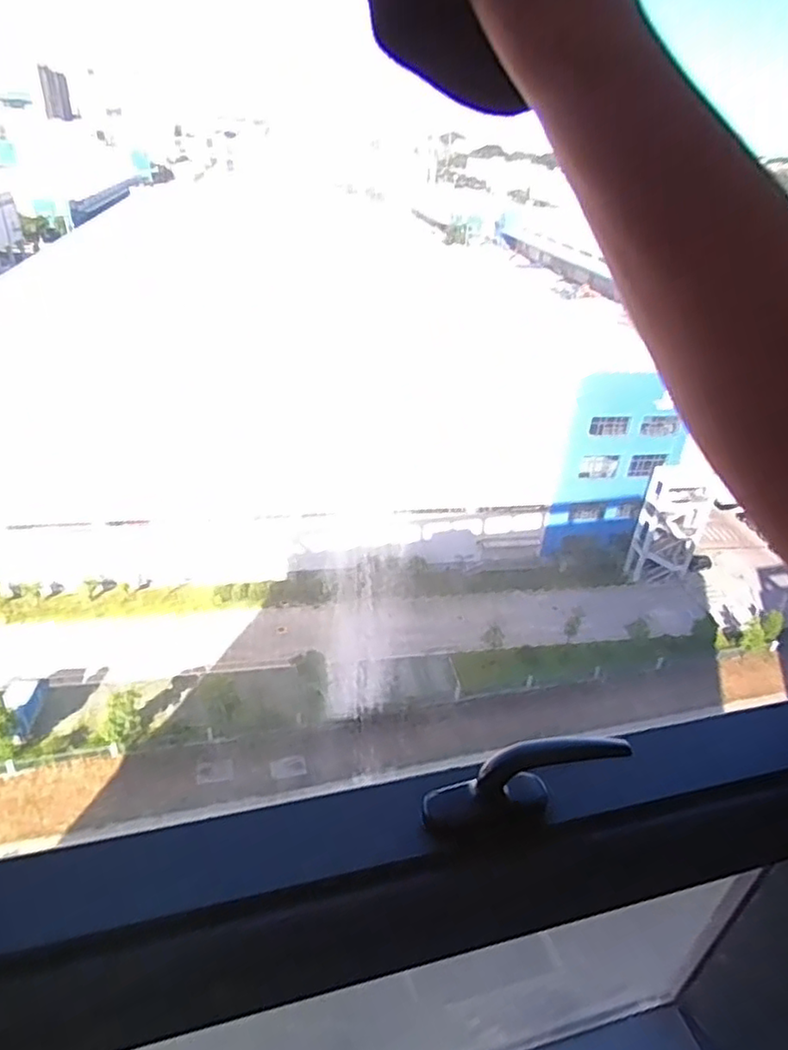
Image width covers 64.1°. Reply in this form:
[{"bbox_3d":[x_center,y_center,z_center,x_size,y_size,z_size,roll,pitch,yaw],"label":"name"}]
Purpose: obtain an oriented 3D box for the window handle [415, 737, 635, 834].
[{"bbox_3d":[0.087,0.171,0.422,0.140,0.037,0.030,-24,36,-2],"label":"window handle"}]

